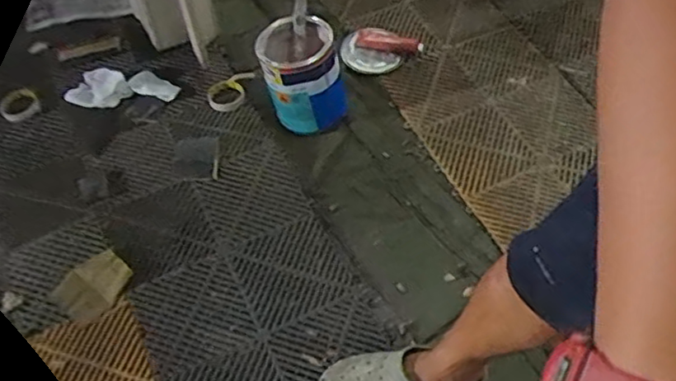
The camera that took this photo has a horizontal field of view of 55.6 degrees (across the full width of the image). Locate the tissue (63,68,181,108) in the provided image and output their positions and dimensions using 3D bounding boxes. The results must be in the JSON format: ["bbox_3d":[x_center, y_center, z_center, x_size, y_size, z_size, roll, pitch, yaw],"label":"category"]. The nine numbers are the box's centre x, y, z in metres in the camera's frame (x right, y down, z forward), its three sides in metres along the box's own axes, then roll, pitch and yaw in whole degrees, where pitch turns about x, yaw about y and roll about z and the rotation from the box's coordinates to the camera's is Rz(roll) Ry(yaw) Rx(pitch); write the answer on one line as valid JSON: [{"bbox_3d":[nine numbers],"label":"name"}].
[{"bbox_3d":[-0.509,-0.245,1.510,0.255,0.032,0.098,-4,53,0],"label":"tissue"}]

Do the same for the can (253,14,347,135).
[{"bbox_3d":[-0.081,-0.251,1.405,0.176,0.182,0.194,-12,55,-5],"label":"can"}]

